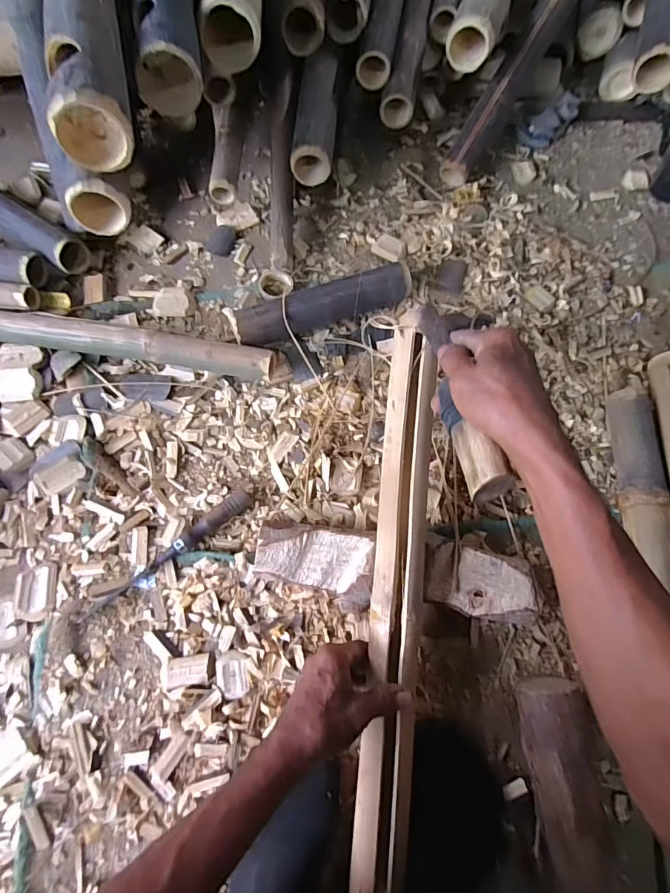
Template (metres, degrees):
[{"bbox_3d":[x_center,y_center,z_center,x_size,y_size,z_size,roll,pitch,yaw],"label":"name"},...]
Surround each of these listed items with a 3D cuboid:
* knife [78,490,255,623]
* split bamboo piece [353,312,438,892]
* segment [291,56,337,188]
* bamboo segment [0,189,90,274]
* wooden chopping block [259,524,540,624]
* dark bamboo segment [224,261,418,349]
[{"bbox_3d":[-0.207,0.133,0.545,0.236,0.021,0.025,-37,76,-12],"label":"knife"},{"bbox_3d":[0.066,0.155,0.466,0.048,0.030,0.610,6,79,1],"label":"split bamboo piece"},{"bbox_3d":[-0.030,-0.515,0.683,0.064,0.062,0.198,5,72,1],"label":"segment"},{"bbox_3d":[-0.511,-0.363,0.697,0.265,0.061,0.055,33,74,9],"label":"bamboo segment"},{"bbox_3d":[0.068,0.149,0.523,0.319,0.060,0.102,3,72,0],"label":"wooden chopping block"},{"bbox_3d":[-0.017,-0.203,0.642,0.269,0.060,0.055,-18,73,-6],"label":"dark bamboo segment"}]

